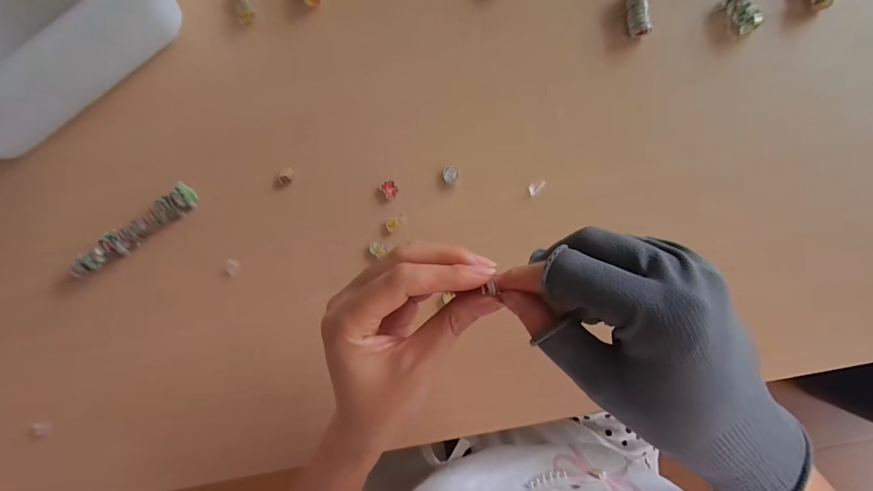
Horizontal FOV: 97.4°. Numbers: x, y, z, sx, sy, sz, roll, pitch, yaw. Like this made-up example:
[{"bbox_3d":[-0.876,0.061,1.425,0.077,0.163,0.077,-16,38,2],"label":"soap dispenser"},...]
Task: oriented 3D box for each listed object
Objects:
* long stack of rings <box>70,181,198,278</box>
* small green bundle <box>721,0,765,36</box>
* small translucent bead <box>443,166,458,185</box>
[{"bbox_3d":[-0.243,-0.012,0.309,0.108,0.016,0.019,-35,83,-1],"label":"long stack of rings"},{"bbox_3d":[0.240,-0.184,0.302,0.012,0.018,0.035,-25,83,1],"label":"small green bundle"},{"bbox_3d":[0.011,-0.056,0.306,0.012,0.005,0.014,14,85,5],"label":"small translucent bead"}]

